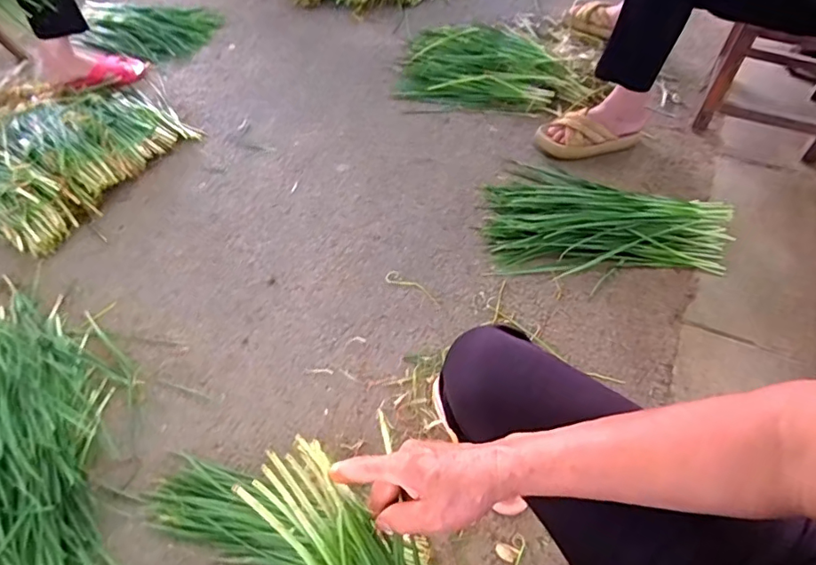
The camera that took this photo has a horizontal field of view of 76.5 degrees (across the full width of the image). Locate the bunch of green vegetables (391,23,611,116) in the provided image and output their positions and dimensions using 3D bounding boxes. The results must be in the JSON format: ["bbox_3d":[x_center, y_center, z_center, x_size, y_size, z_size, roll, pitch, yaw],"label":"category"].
[{"bbox_3d":[0.240,-0.596,1.408,0.536,0.060,0.373,2,56,3],"label":"bunch of green vegetables"}]

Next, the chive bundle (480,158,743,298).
[{"bbox_3d":[0.404,-0.126,1.074,0.496,0.057,0.312,11,57,9],"label":"chive bundle"}]

